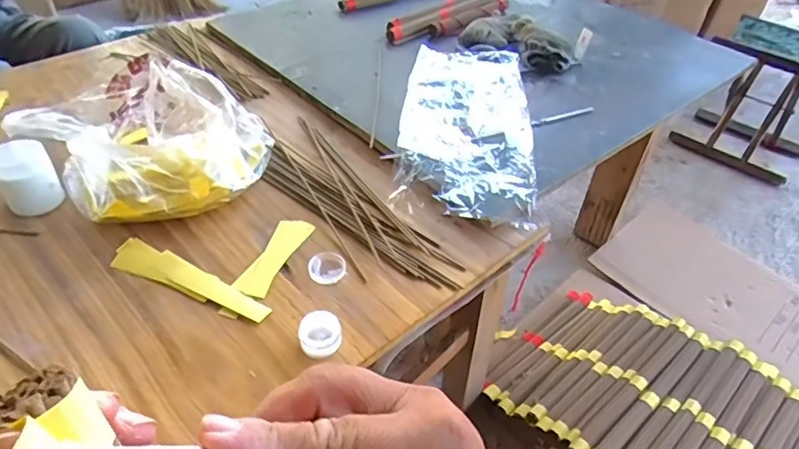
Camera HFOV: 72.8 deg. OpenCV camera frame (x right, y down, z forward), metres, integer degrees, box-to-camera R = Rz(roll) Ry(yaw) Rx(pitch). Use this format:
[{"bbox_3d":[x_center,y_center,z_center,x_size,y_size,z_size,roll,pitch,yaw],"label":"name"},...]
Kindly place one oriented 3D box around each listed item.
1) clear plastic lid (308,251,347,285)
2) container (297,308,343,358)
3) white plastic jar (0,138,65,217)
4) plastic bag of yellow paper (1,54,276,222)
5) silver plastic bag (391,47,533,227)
[{"bbox_3d":[-0.075,0.045,0.564,0.039,0.006,0.039,2,42,-2],"label":"clear plastic lid"},{"bbox_3d":[-0.072,0.098,0.488,0.037,0.023,0.034,2,42,-2],"label":"container"},{"bbox_3d":[-0.416,-0.051,0.605,0.055,0.068,0.053,2,42,-2],"label":"white plastic jar"},{"bbox_3d":[-0.305,-0.110,0.656,0.272,0.091,0.230,20,45,17],"label":"plastic bag of yellow paper"},{"bbox_3d":[0.092,-0.156,0.750,0.168,0.029,0.405,5,42,2],"label":"silver plastic bag"}]

